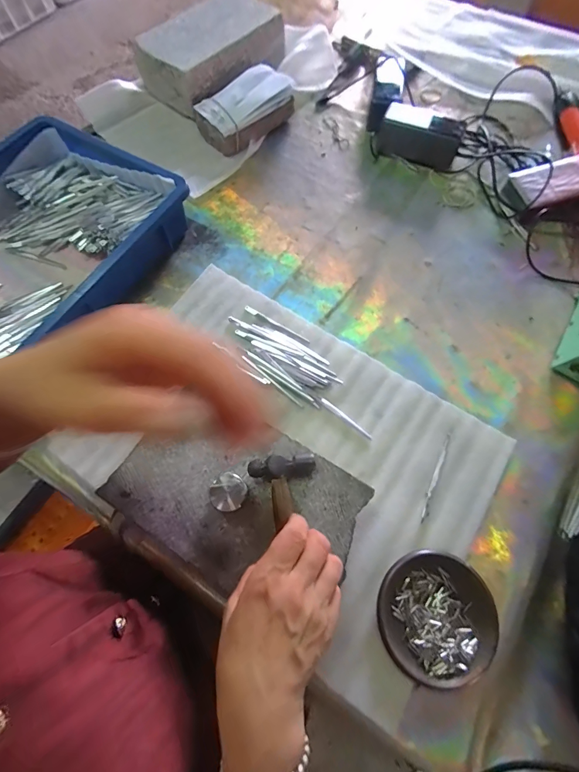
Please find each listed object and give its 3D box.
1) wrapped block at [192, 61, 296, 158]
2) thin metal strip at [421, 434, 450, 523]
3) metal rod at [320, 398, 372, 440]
[{"bbox_3d":[-0.078,-0.481,0.599,0.165,0.058,0.101,-41,75,-14],"label":"wrapped block"},{"bbox_3d":[0.167,0.103,0.394,0.007,0.004,0.105,24,71,9],"label":"thin metal strip"},{"bbox_3d":[0.070,0.039,0.424,0.076,0.005,0.008,37,74,13],"label":"metal rod"}]

